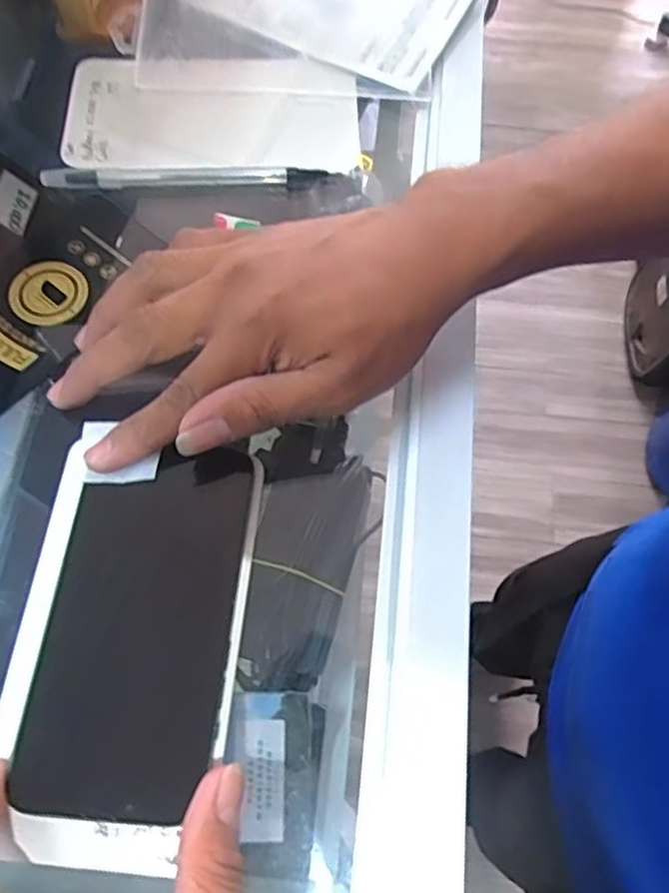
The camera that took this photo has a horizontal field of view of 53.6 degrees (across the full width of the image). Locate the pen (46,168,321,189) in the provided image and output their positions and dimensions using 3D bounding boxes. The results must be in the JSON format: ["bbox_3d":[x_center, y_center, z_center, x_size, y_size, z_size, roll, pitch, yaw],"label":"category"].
[{"bbox_3d":[-0.079,-0.144,0.352,0.145,0.011,0.009,-5,67,-5],"label":"pen"}]

